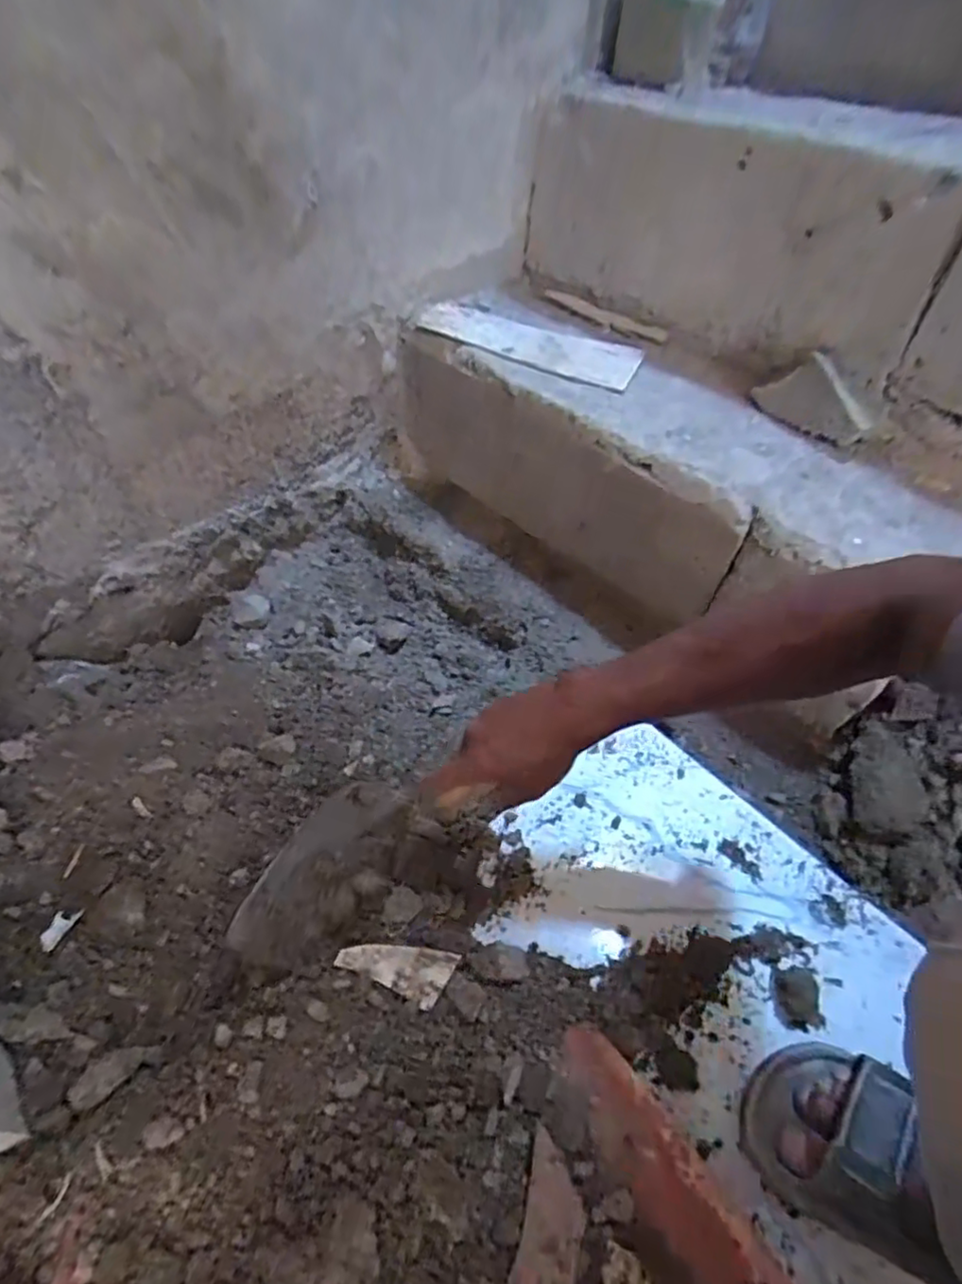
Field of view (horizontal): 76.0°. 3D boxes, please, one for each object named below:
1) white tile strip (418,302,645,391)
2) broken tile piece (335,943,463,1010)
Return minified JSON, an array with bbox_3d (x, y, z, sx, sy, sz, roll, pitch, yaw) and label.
[{"bbox_3d":[0.067,-0.432,0.881,0.322,0.014,0.132,22,49,11],"label":"white tile strip"},{"bbox_3d":[-0.067,0.258,0.497,0.088,0.008,0.042,25,74,0],"label":"broken tile piece"}]

